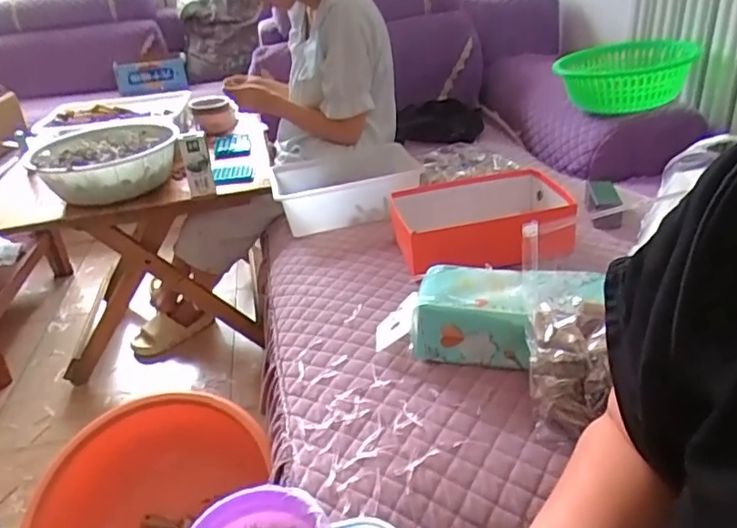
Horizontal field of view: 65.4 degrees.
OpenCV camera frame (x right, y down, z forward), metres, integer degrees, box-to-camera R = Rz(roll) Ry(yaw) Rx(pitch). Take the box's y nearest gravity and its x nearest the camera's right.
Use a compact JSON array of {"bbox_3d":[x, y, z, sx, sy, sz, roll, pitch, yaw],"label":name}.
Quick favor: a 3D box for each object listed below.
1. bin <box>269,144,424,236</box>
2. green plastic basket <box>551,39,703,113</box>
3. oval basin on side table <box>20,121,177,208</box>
[{"bbox_3d":[-0.045,-0.182,1.337,0.343,0.112,0.302,-8,29,-4],"label":"bin"},{"bbox_3d":[0.712,-0.511,1.512,0.384,0.115,0.285,-23,33,-28],"label":"green plastic basket"},{"bbox_3d":[-0.600,-0.241,1.333,0.316,0.113,0.356,-17,31,-19],"label":"oval basin on side table"}]

